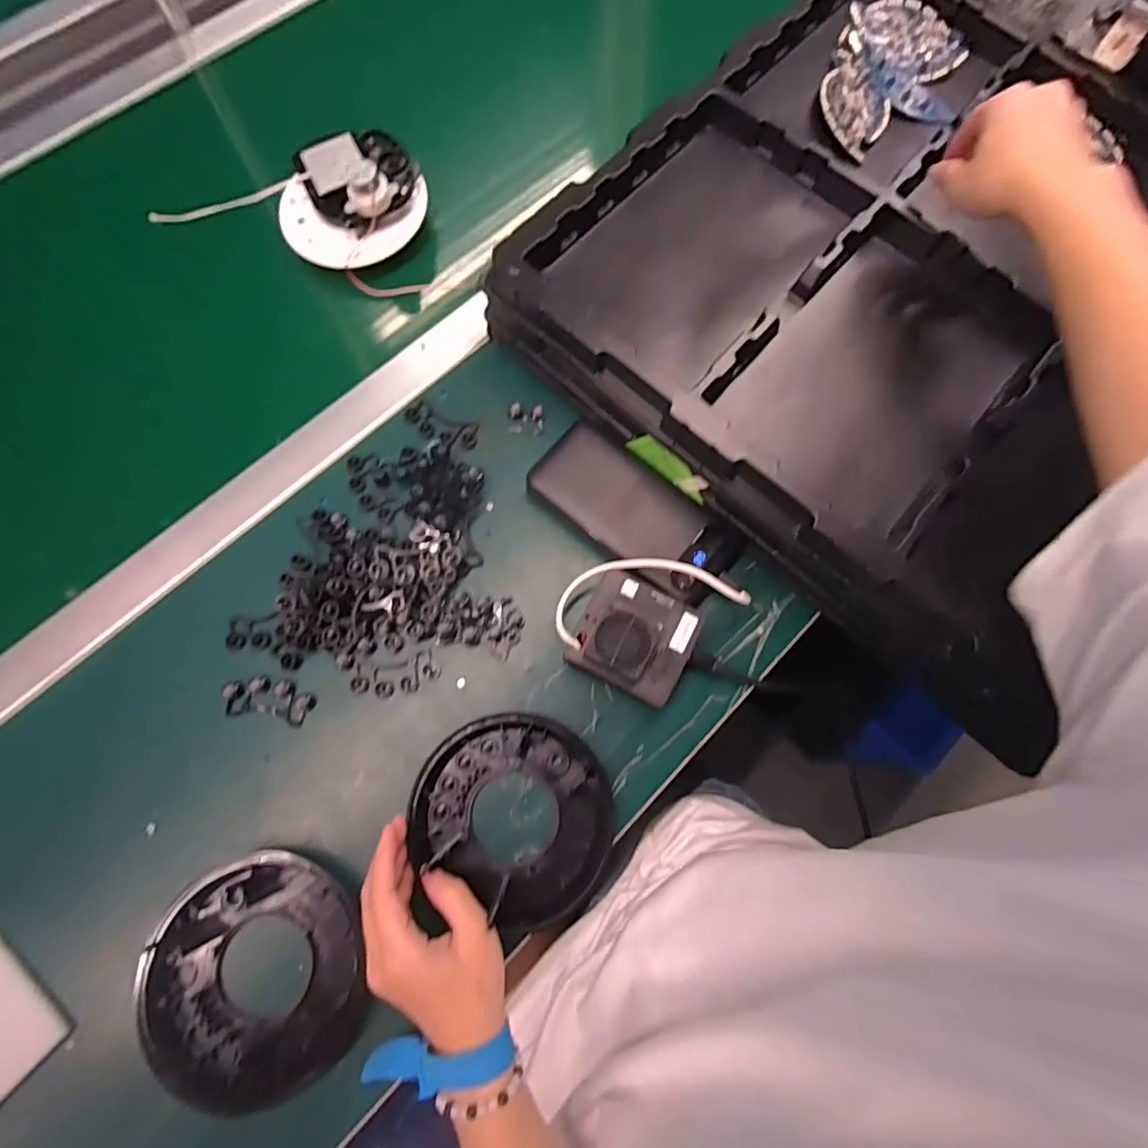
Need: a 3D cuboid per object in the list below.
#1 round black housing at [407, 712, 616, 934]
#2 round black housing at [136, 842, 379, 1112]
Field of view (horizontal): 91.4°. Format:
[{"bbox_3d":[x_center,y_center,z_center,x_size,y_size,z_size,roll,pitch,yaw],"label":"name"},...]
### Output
[{"bbox_3d":[-0.036,0.156,0.368,0.132,0.024,0.116,34,76,8],"label":"round black housing"},{"bbox_3d":[-0.192,0.238,0.336,0.125,0.022,0.121,0,74,-2],"label":"round black housing"}]

